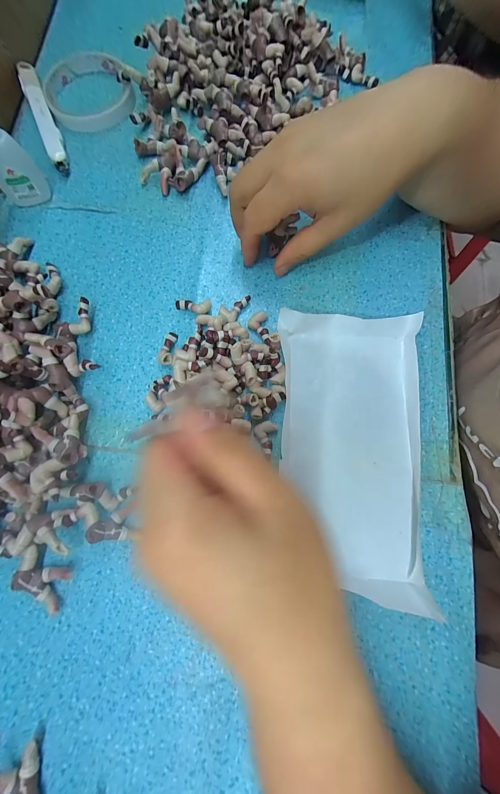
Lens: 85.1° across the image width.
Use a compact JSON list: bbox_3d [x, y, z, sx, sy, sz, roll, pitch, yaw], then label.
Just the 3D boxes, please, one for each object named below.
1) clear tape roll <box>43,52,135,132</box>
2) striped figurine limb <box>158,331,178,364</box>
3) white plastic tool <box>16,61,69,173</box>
[{"bbox_3d":[-0.161,-0.310,0.273,0.082,0.010,0.095,-15,79,-4],"label":"clear tape roll"},{"bbox_3d":[-0.065,-0.040,0.215,0.011,0.008,0.032,7,62,0],"label":"striped figurine limb"},{"bbox_3d":[-0.200,-0.272,0.264,0.016,0.011,0.135,-24,80,-6],"label":"white plastic tool"}]

